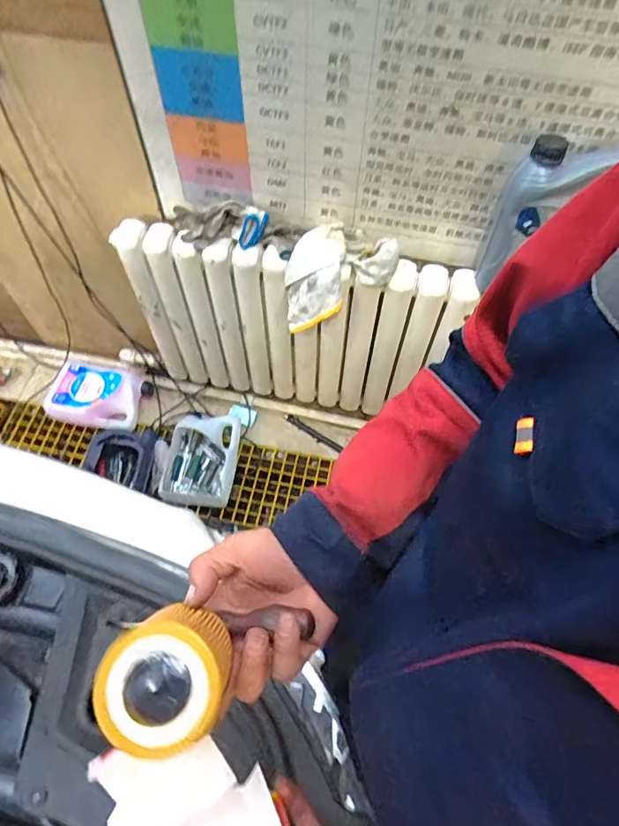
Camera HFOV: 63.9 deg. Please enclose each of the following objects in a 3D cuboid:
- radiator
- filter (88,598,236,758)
[{"bbox_3d":[-0.046,-0.210,1.318,0.809,0.544,0.087,12,61,6],"label":"radiator"},{"bbox_3d":[-0.088,0.164,0.321,0.069,0.070,0.077,25,75,2],"label":"filter"}]

